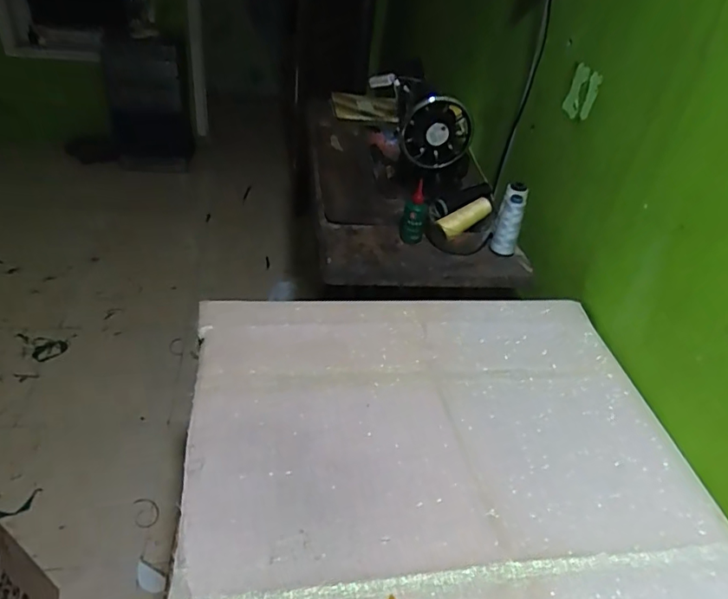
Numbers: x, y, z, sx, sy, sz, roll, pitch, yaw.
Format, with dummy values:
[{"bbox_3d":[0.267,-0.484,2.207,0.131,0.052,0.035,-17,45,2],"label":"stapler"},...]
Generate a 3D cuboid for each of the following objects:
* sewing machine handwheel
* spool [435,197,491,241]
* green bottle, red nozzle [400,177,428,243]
[{"bbox_3d":[0.139,-0.319,1.048,0.131,0.121,0.044,-4,39,-15],"label":"sewing machine handwheel"},{"bbox_3d":[0.189,-0.153,1.018,0.106,0.036,0.032,-31,45,-5],"label":"spool"},{"bbox_3d":[0.094,-0.158,1.015,0.036,0.120,0.030,-16,42,-26],"label":"green bottle, red nozzle"}]

